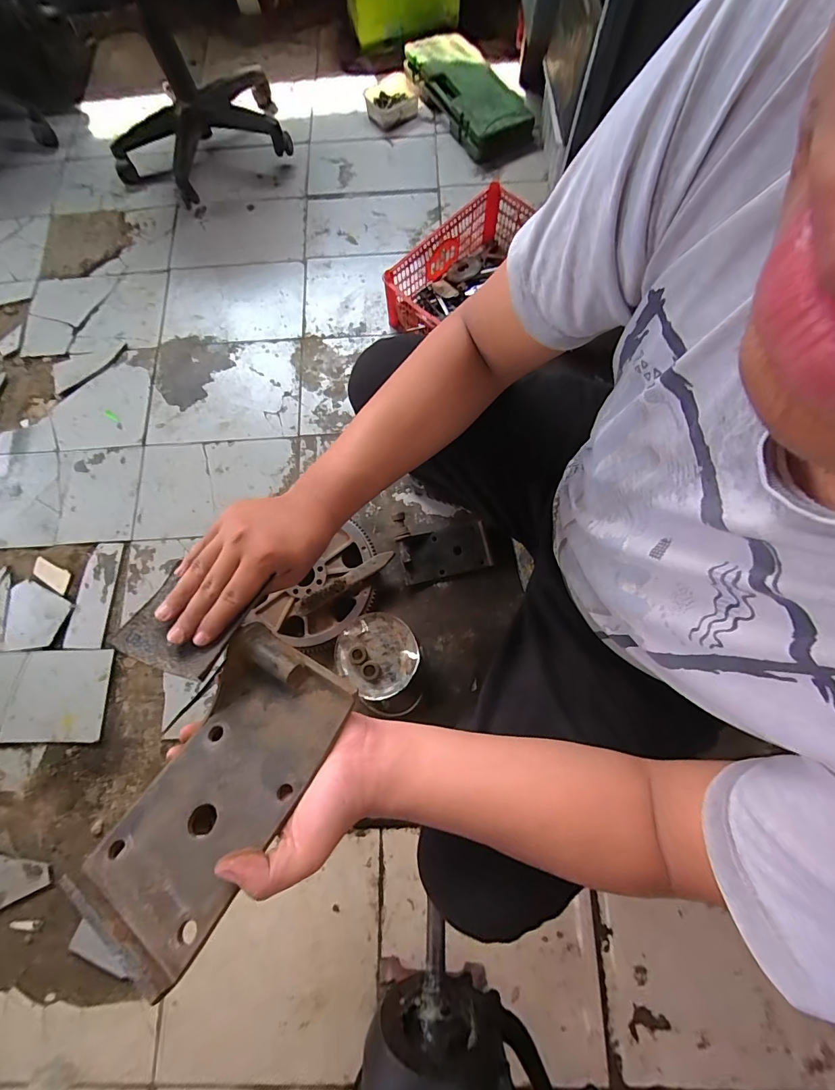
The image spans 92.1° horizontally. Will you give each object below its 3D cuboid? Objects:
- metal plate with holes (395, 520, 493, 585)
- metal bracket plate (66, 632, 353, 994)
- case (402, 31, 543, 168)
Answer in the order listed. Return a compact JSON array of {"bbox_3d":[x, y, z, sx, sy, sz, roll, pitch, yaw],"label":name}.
[{"bbox_3d":[0.063,0.017,0.924,0.198,0.026,0.108,-12,89,-2],"label":"metal plate with holes"},{"bbox_3d":[-0.142,0.161,0.302,0.123,0.040,0.216,26,60,21],"label":"metal bracket plate"},{"bbox_3d":[0.138,-1.162,1.048,0.171,0.094,0.346,-32,77,-8],"label":"case"}]

